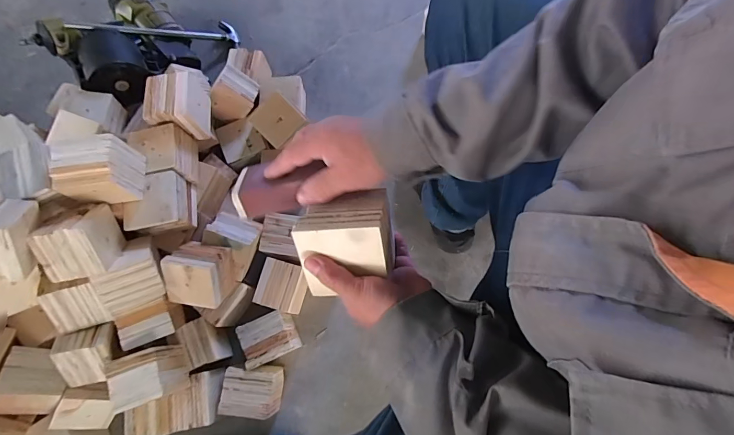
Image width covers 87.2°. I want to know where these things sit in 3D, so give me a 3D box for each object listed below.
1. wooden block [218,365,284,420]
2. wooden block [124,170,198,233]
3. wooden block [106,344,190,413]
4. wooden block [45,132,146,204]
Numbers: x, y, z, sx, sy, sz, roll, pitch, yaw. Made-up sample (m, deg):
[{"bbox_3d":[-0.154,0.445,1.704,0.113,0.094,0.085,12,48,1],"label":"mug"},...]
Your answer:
[{"bbox_3d":[-0.220,0.336,0.758,0.107,0.072,0.091,4,74,4],"label":"wooden block"},{"bbox_3d":[-0.378,-0.021,0.710,0.100,0.072,0.098,-8,74,0],"label":"wooden block"},{"bbox_3d":[-0.388,0.282,0.690,0.099,0.087,0.088,-19,74,-3],"label":"wooden block"},{"bbox_3d":[-0.441,-0.077,0.637,0.106,0.089,0.082,-7,74,1],"label":"wooden block"}]

